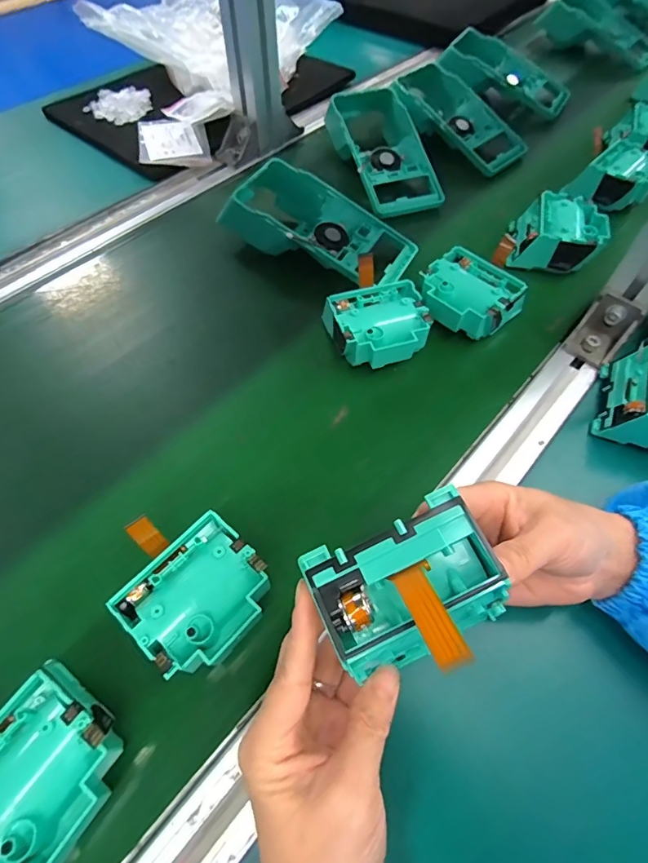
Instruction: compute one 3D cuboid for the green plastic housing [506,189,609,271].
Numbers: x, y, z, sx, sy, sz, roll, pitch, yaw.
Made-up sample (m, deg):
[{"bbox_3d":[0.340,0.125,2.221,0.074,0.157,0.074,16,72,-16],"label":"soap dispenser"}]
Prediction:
[{"bbox_3d":[0.228,-0.191,0.447,0.079,0.047,0.084,12,59,7],"label":"green plastic housing"}]

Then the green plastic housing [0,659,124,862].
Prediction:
[{"bbox_3d":[-0.137,0.161,0.211,0.067,0.022,0.078,32,63,18],"label":"green plastic housing"}]

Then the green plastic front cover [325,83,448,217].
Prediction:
[{"bbox_3d":[0.066,-0.322,0.519,0.086,0.046,0.176,-14,59,-9],"label":"green plastic front cover"}]

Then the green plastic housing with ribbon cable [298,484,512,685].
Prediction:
[{"bbox_3d":[0.035,0.063,0.181,0.073,0.033,0.054,-20,63,-12],"label":"green plastic housing with ribbon cable"}]

